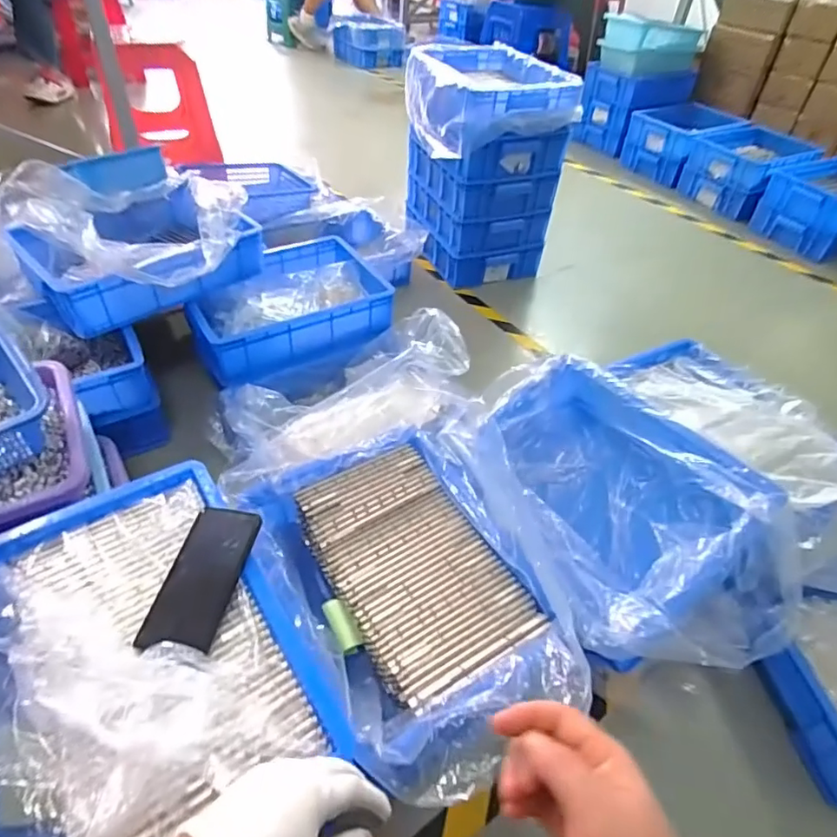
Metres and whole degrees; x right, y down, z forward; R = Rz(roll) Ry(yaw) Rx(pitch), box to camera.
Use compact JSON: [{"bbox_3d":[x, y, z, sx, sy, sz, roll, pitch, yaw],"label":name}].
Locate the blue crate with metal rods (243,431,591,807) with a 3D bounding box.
[{"bbox_3d":[-0.008,0.223,0.712,0.283,0.142,0.465,-18,49,-22],"label":"blue crate with metal rods"}]

